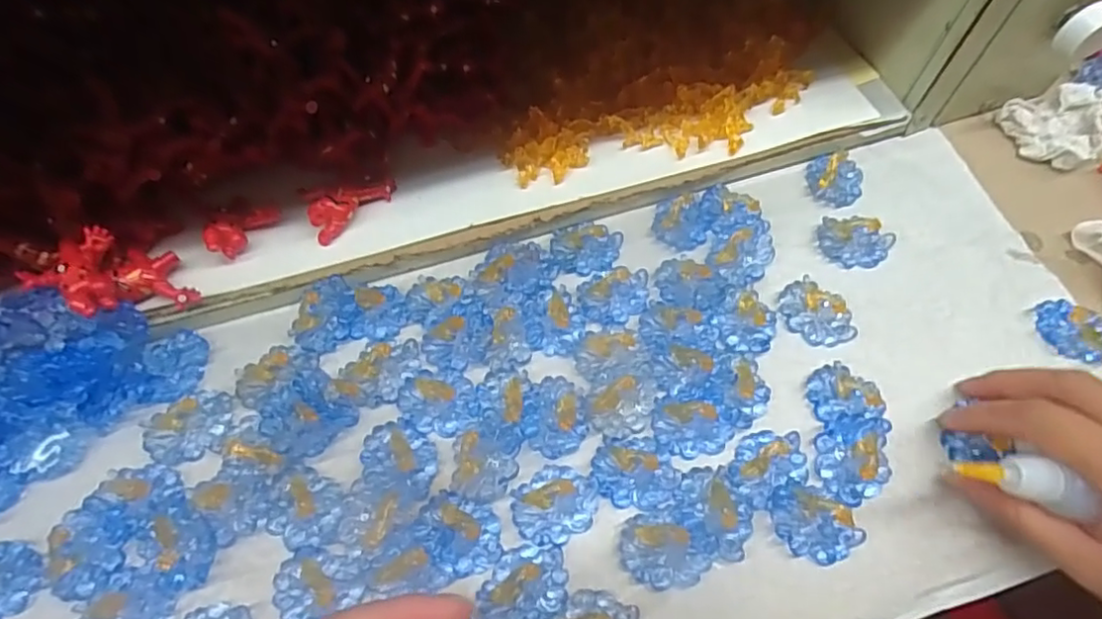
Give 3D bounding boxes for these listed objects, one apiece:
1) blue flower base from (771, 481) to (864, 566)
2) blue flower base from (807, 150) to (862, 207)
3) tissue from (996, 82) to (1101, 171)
[{"bbox_3d":[0.109,0.088,0.247,0.027,0.014,0.035,-33,70,-15],"label":"blue flower base"},{"bbox_3d":[0.161,-0.075,0.339,0.030,0.011,0.032,0,65,-1],"label":"blue flower base"},{"bbox_3d":[0.304,-0.108,0.353,0.058,0.016,0.050,-17,67,-8],"label":"tissue"}]

